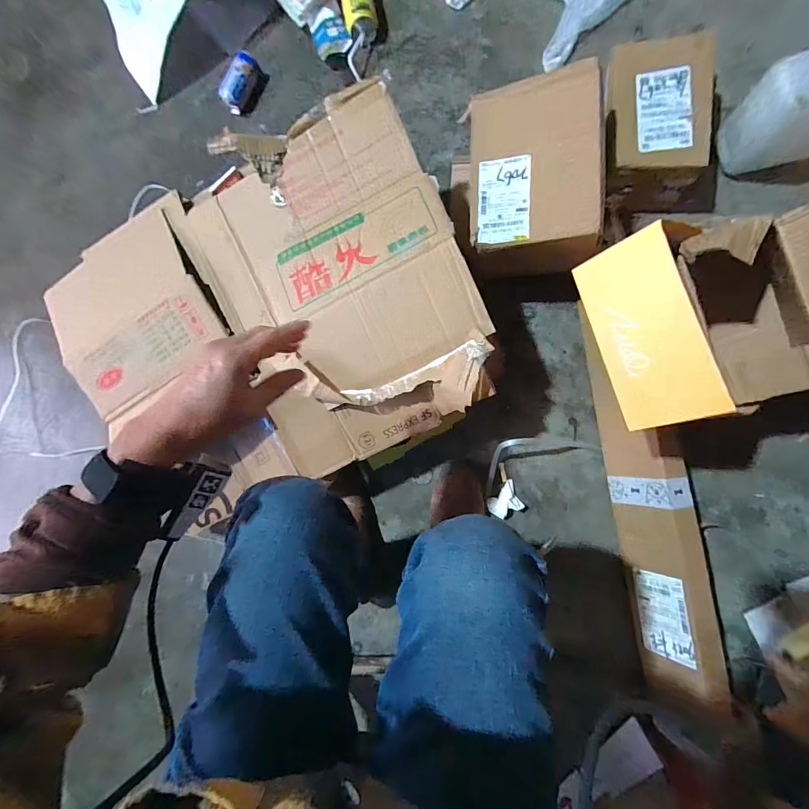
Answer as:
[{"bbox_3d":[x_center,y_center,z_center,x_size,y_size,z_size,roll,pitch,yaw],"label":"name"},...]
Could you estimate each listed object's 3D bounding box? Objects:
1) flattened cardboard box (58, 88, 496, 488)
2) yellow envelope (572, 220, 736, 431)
[{"bbox_3d":[-0.237,-0.127,0.601,0.666,0.076,0.515,-21,89,11],"label":"flattened cardboard box"},{"bbox_3d":[0.280,-0.083,0.434,0.103,0.008,0.214,-23,85,49],"label":"yellow envelope"}]

